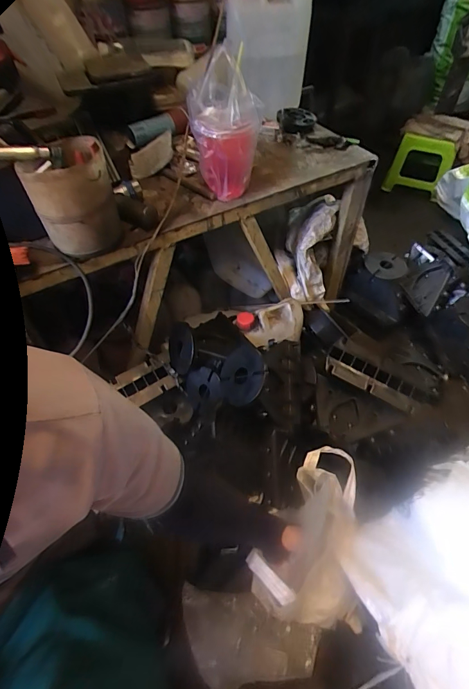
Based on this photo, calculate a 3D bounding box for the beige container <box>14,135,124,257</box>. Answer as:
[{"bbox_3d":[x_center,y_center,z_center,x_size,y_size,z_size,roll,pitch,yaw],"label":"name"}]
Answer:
[{"bbox_3d":[-0.264,-0.244,0.622,0.122,0.147,0.128,-13,52,-9],"label":"beige container"}]

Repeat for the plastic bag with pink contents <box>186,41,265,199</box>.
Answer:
[{"bbox_3d":[-0.018,-0.389,0.681,0.120,0.204,0.108,-7,51,-5],"label":"plastic bag with pink contents"}]

